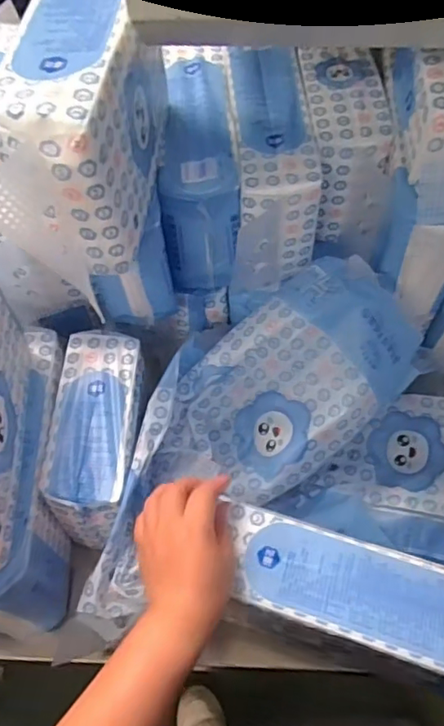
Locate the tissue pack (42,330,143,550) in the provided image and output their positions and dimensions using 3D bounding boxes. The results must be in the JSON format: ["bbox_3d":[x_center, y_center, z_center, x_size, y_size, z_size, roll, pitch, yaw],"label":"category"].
[{"bbox_3d":[-0.141,0.095,0.661,0.091,0.136,0.228,0,59,2],"label":"tissue pack"}]

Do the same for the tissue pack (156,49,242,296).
[{"bbox_3d":[-0.023,-0.239,0.678,0.083,0.163,0.248,-2,59,1],"label":"tissue pack"}]

